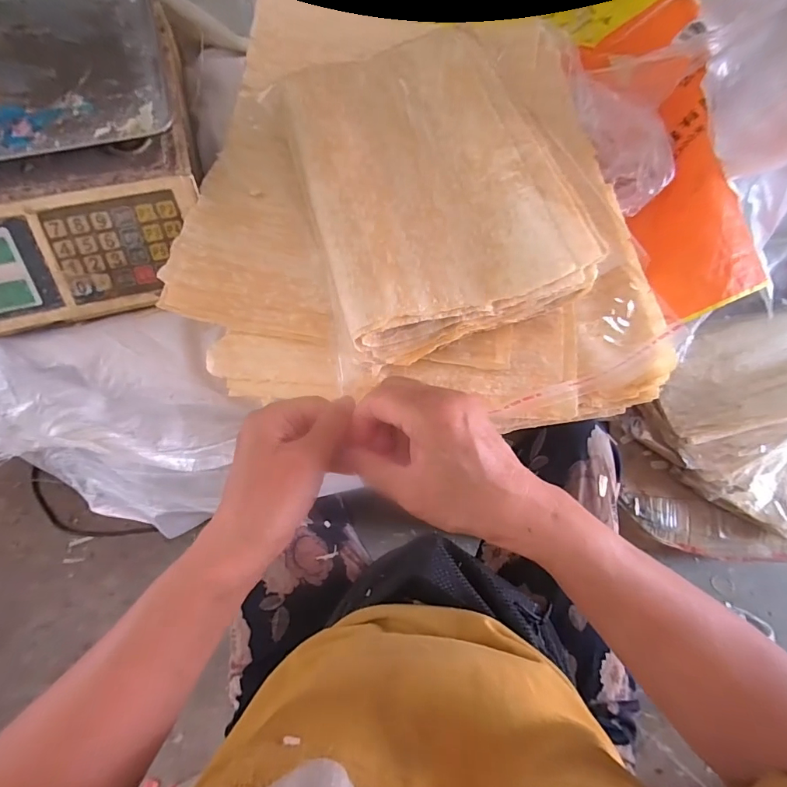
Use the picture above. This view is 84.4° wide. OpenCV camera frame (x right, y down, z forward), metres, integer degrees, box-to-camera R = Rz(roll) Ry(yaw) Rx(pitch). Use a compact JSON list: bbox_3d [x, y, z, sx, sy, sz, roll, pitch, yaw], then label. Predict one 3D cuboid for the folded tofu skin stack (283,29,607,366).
[{"bbox_3d":[0.027,-0.172,0.357,0.184,0.052,0.266,-17,71,-4],"label":"folded tofu skin stack"}]

